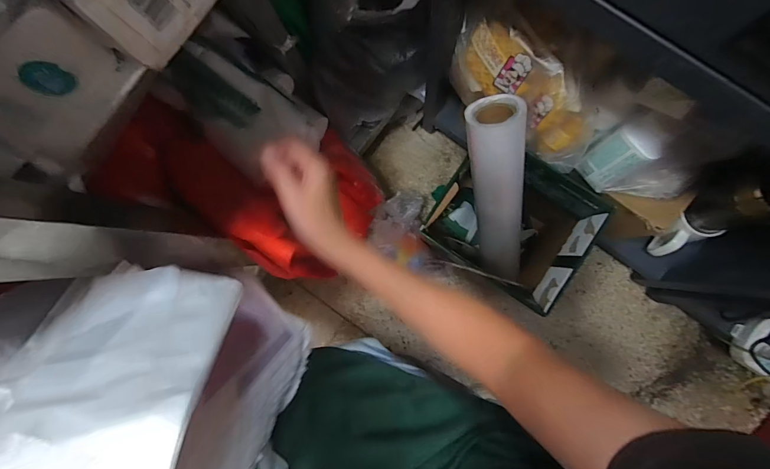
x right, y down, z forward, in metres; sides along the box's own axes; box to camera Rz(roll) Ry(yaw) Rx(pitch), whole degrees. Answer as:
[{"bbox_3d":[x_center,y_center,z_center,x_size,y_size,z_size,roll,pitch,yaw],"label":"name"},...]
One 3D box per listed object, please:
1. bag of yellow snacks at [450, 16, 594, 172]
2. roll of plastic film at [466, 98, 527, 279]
[{"bbox_3d":[0.173,-0.178,0.446,0.219,0.106,0.061,43,90,5],"label":"bag of yellow snacks"},{"bbox_3d":[0.168,-0.038,0.526,0.070,0.331,0.059,-19,44,3],"label":"roll of plastic film"}]

